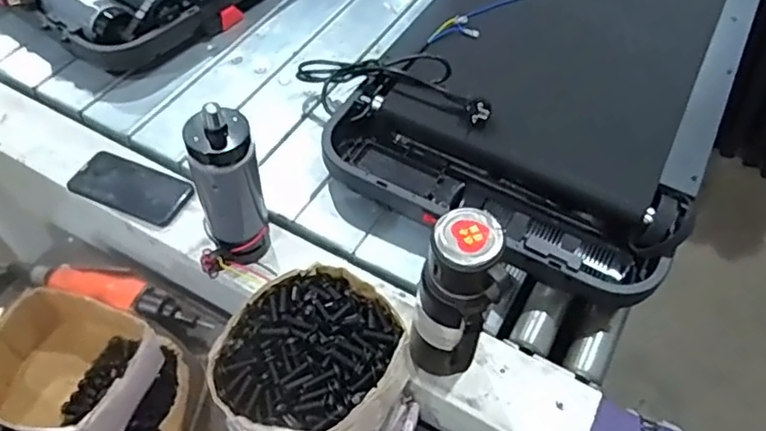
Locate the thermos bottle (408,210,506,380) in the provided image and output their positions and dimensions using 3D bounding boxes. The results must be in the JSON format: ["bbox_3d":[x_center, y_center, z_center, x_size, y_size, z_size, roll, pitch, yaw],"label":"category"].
[{"bbox_3d":[0.069,0.096,0.618,0.068,0.247,0.070,9,54,4],"label":"thermos bottle"}]

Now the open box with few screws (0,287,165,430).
[{"bbox_3d":[-0.340,0.169,0.658,0.157,0.076,0.138,14,54,7],"label":"open box with few screws"}]

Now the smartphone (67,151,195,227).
[{"bbox_3d":[-0.350,-0.041,0.841,0.169,0.016,0.070,21,55,12],"label":"smartphone"}]

